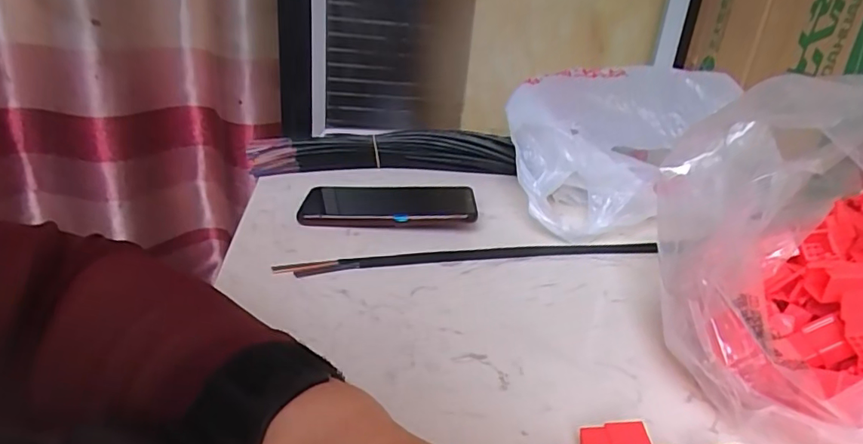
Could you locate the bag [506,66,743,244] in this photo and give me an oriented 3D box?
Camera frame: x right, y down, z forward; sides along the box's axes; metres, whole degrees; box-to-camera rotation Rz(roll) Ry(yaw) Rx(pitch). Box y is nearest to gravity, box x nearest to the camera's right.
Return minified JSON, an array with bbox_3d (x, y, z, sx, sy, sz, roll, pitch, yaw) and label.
[{"bbox_3d":[0.181,-0.082,0.546,0.259,0.137,0.154,-17,32,-39],"label":"bag"}]

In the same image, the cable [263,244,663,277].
[{"bbox_3d":[0.044,0.028,0.428,0.328,0.006,0.018,-3,25,-17],"label":"cable"}]

